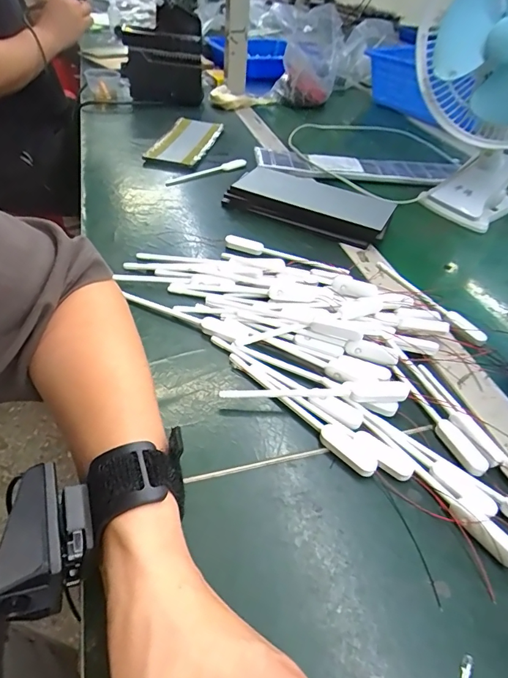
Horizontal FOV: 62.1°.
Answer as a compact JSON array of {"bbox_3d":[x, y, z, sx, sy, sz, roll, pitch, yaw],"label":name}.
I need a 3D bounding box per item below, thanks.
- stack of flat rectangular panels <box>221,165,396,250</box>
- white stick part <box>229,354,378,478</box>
[{"bbox_3d":[0.076,-0.185,0.570,0.207,0.034,0.105,21,46,16],"label":"stack of flat rectangular panels"},{"bbox_3d":[0.032,0.052,0.327,0.144,0.006,0.016,37,51,28],"label":"white stick part"}]

